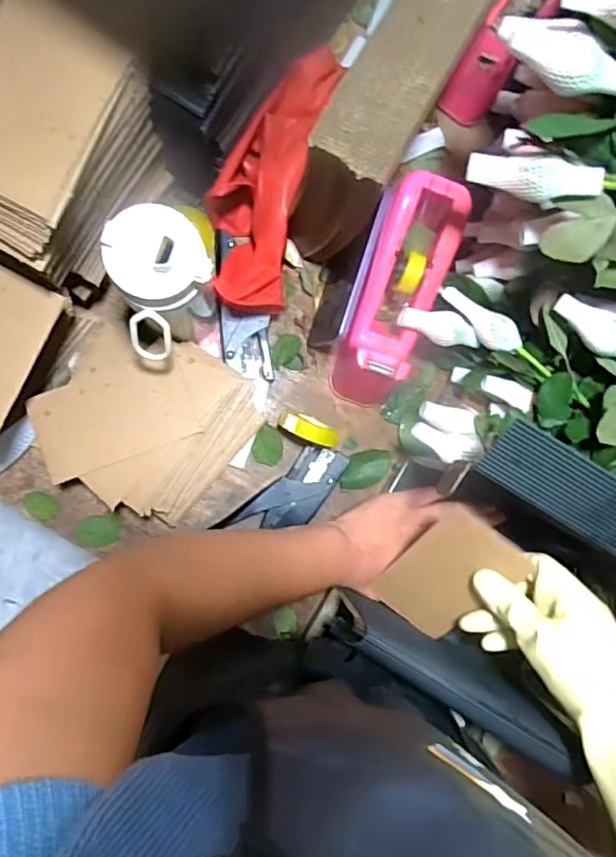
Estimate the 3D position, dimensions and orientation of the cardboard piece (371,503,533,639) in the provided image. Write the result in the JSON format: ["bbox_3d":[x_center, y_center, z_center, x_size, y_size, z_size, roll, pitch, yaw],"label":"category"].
[{"bbox_3d":[0.123,0.130,0.496,0.077,0.010,0.132,42,124,14],"label":"cardboard piece"}]

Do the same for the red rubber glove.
[{"bbox_3d":[-0.034,-0.231,0.543,0.095,0.071,0.248,21,87,-6],"label":"red rubber glove"}]

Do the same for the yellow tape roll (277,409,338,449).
[{"bbox_3d":[-0.001,0.002,0.555,0.060,0.053,0.028,21,87,-6],"label":"yellow tape roll"}]

